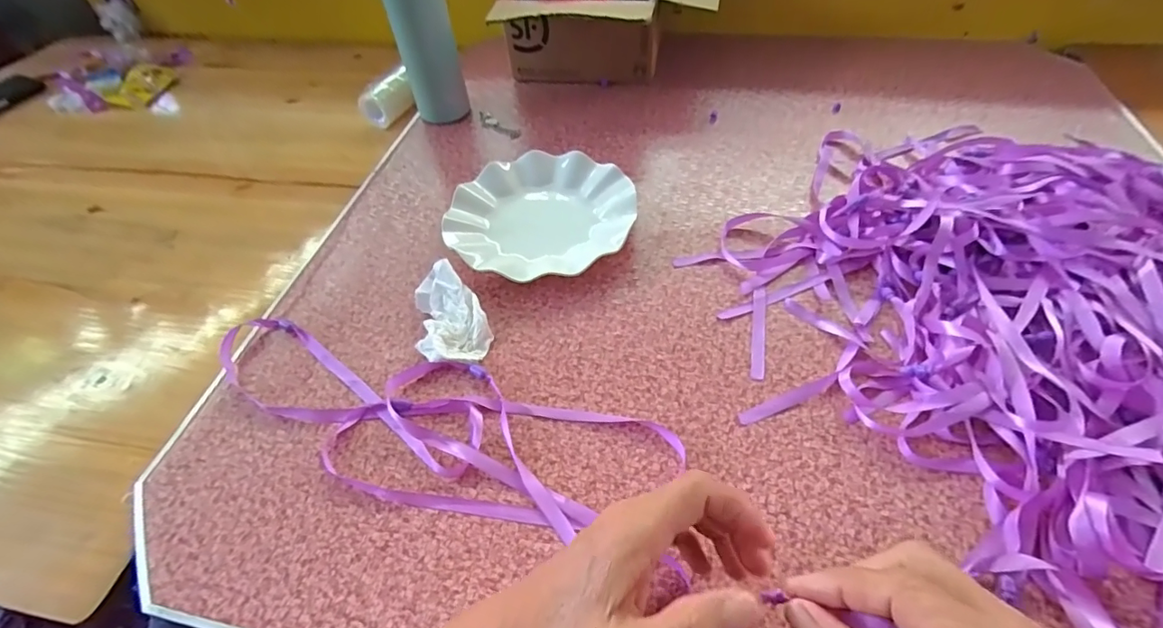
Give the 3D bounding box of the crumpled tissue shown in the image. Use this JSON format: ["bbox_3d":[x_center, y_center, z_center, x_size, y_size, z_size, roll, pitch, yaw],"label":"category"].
[{"bbox_3d":[-0.115,0.002,0.434,0.058,0.030,0.094,-24,53,-15],"label":"crumpled tissue"}]

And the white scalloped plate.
[{"bbox_3d":[-0.040,-0.099,0.512,0.182,0.027,0.182,-2,50,2],"label":"white scalloped plate"}]

